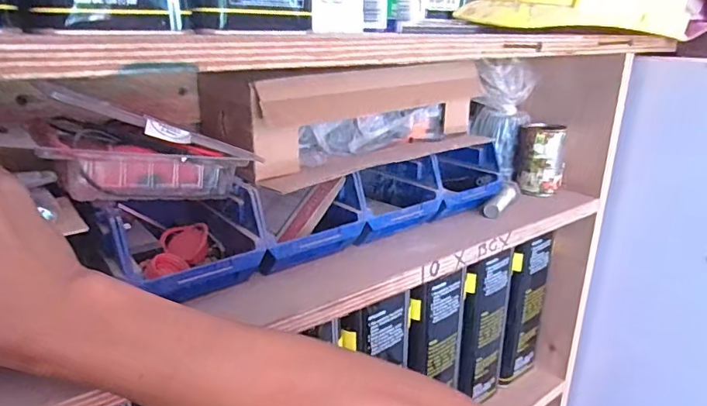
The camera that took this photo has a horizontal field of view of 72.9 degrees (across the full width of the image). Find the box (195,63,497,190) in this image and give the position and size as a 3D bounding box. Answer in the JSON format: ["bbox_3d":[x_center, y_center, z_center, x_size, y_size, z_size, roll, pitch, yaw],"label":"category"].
[{"bbox_3d":[-0.002,-0.098,0.505,0.280,0.091,0.136,-16,25,-39],"label":"box"}]

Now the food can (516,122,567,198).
[{"bbox_3d":[0.237,-0.057,0.613,0.062,0.082,0.054,8,21,22],"label":"food can"}]

